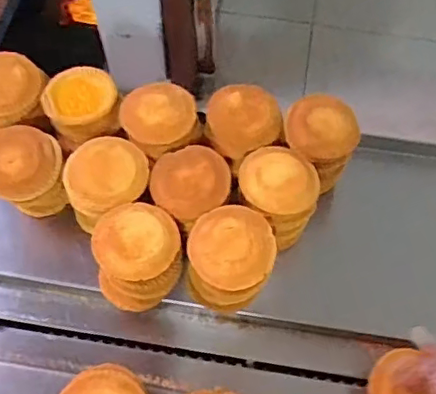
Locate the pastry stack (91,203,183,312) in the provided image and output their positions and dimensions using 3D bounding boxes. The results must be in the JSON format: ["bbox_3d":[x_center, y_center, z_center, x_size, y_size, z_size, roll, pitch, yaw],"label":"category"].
[{"bbox_3d":[-0.071,0.055,0.522,0.074,0.084,0.071,-2,64,-2],"label":"pastry stack"}]

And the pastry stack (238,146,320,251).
[{"bbox_3d":[0.055,0.000,0.548,0.077,0.070,0.070,26,66,12],"label":"pastry stack"}]

